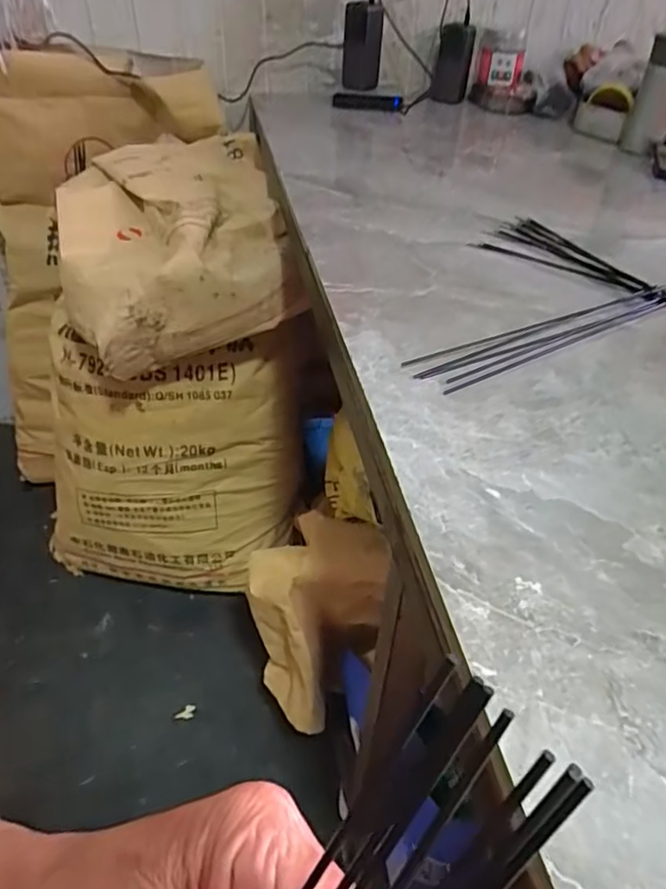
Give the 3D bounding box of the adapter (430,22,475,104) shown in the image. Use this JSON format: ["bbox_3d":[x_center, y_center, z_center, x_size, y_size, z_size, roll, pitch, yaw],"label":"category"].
[{"bbox_3d":[0.222,-0.702,1.158,0.066,0.138,0.035,11,41,5],"label":"adapter"}]

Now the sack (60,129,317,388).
[{"bbox_3d":[-0.256,-0.334,1.007,0.323,0.185,0.446,-9,42,-15],"label":"sack"}]

